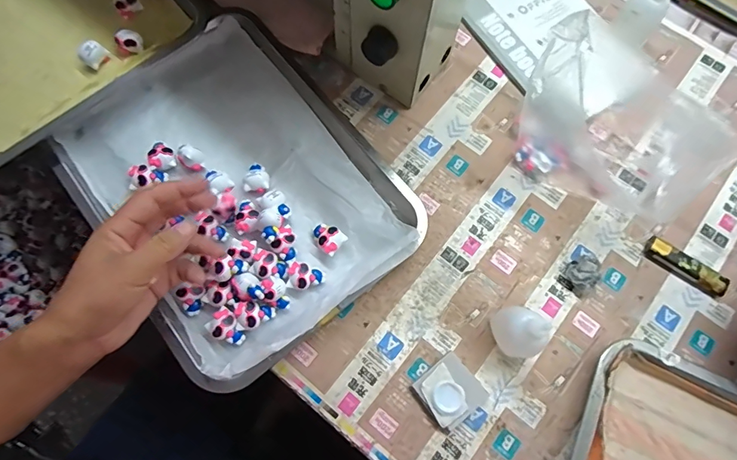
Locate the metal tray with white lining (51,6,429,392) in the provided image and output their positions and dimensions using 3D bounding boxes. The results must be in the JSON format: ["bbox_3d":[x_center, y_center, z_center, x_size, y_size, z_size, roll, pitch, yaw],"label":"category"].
[{"bbox_3d":[-0.134,-0.049,0.427,0.260,0.032,0.335,-38,78,-10],"label":"metal tray with white lining"}]

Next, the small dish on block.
[{"bbox_3d":[0.073,0.144,0.381,0.050,0.014,0.051,-38,78,-11],"label":"small dish on block"}]

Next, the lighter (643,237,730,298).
[{"bbox_3d":[0.312,0.037,0.420,0.081,0.012,0.022,35,76,9],"label":"lighter"}]

